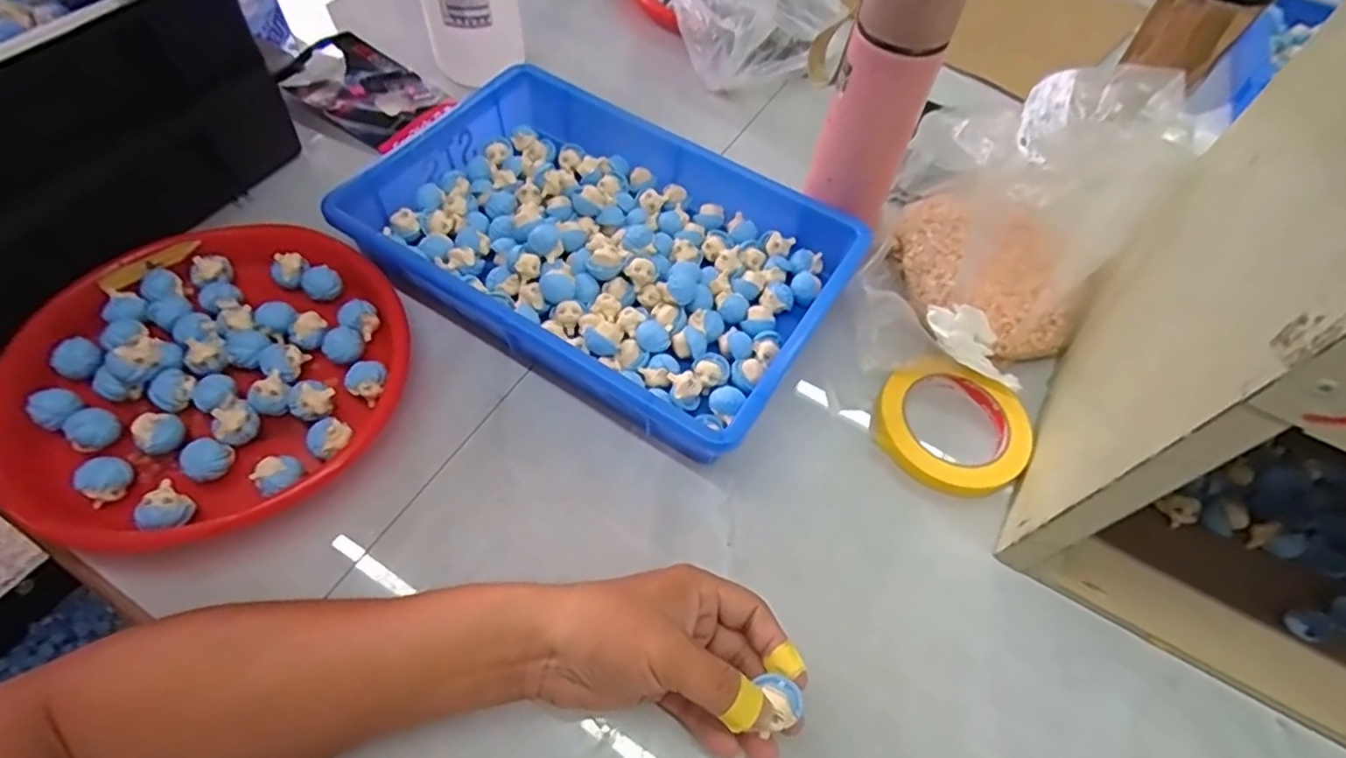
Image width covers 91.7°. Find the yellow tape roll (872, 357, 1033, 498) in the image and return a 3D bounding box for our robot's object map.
[{"bbox_3d":[0.210,0.036,0.491,0.110,0.022,0.096,24,62,13],"label":"yellow tape roll"}]

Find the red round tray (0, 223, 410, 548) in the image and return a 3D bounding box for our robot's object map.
[{"bbox_3d":[-0.321,-0.002,0.462,0.246,0.059,0.242,0,59,-1],"label":"red round tray"}]

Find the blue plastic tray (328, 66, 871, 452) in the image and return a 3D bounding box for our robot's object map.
[{"bbox_3d":[-0.053,-0.114,0.535,0.366,0.054,0.247,29,63,16],"label":"blue plastic tray"}]

